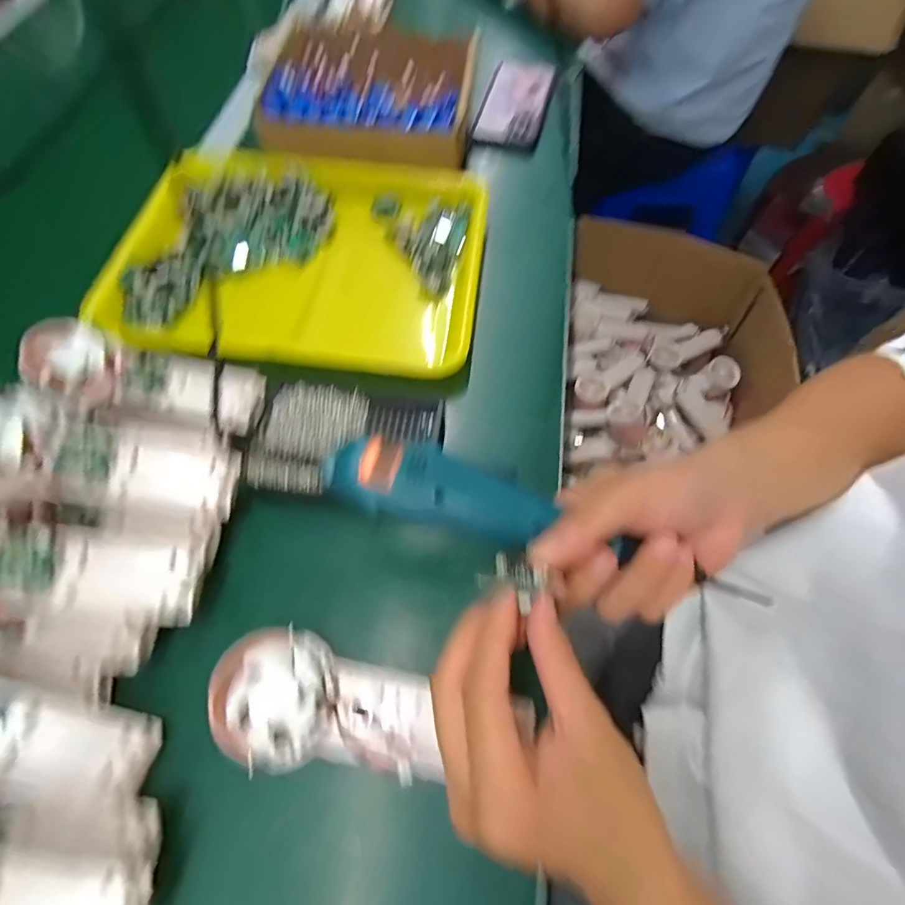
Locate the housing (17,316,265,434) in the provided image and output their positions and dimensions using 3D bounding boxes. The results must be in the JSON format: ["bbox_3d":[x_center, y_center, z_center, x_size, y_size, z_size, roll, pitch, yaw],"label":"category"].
[{"bbox_3d":[-0.238,-0.060,0.369,0.171,0.037,0.059,9,63,4],"label":"housing"}]

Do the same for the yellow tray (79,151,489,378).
[{"bbox_3d":[-0.144,-0.185,0.453,0.345,0.041,0.256,7,63,3],"label":"yellow tray"}]

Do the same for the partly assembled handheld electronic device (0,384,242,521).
[{"bbox_3d":[-0.237,0.002,0.310,0.174,0.028,0.070,13,59,-26],"label":"partly assembled handheld electronic device"}]

